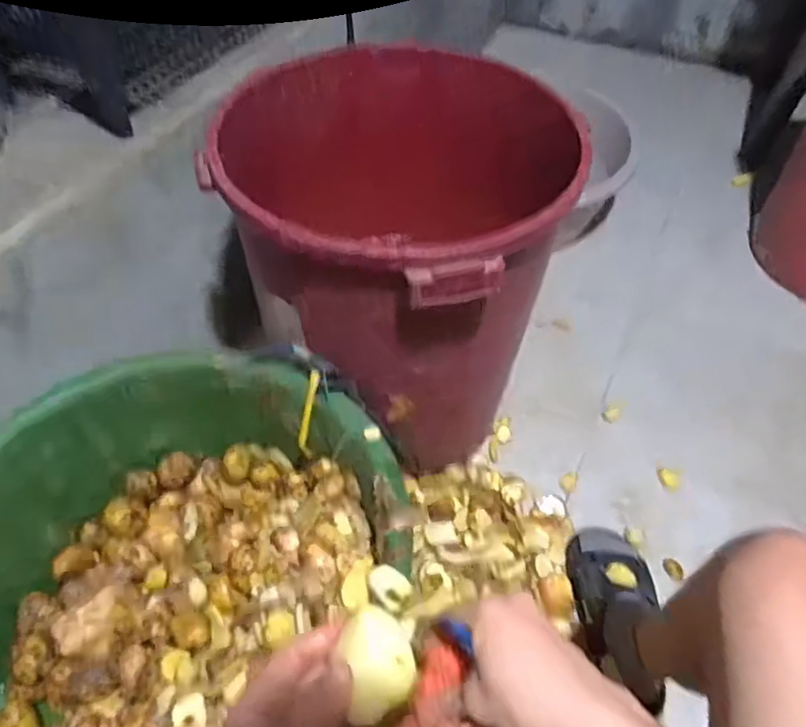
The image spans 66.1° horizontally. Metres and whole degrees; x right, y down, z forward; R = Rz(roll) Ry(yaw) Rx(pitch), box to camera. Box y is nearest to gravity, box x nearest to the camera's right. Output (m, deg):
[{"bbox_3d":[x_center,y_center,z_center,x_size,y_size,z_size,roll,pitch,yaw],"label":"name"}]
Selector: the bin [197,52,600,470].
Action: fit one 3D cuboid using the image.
[{"bbox_3d":[-0.028,-0.111,0.889,0.381,0.466,0.430,-36,60,-27],"label":"bin"}]

